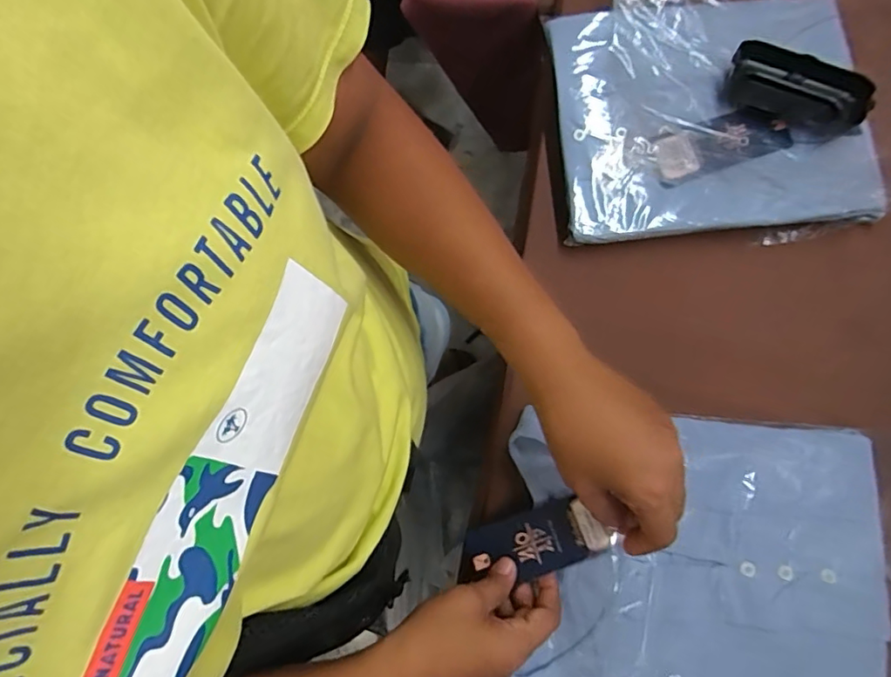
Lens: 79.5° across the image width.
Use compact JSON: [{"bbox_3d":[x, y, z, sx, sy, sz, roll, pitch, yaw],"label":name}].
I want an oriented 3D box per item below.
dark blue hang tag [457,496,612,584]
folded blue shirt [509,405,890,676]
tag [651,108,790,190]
[{"bbox_3d":[0.062,0.154,0.401,0.112,0.006,0.043,-24,68,14],"label":"dark blue hang tag"},{"bbox_3d":[0.188,0.168,0.401,0.267,0.025,0.206,4,79,2],"label":"folded blue shirt"},{"bbox_3d":[0.235,-0.166,0.461,0.119,0.010,0.048,-21,77,-8],"label":"tag"}]

